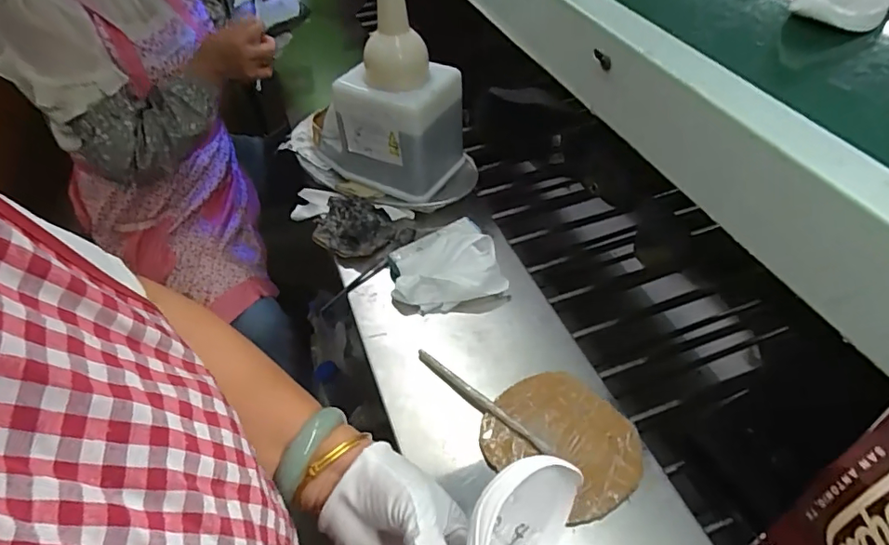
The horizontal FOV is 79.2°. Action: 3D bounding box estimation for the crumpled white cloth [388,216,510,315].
[{"bbox_3d":[-0.004,-0.011,0.730,0.145,0.032,0.135,-14,48,-9],"label":"crumpled white cloth"}]

